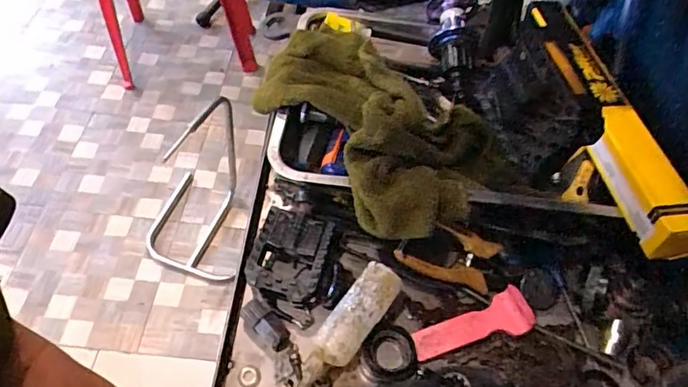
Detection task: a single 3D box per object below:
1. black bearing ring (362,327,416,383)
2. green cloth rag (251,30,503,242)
[{"bbox_3d":[0.044,0.151,0.491,0.046,0.019,0.048,2,53,-3],"label":"black bearing ring"},{"bbox_3d":[0.024,-0.087,0.539,0.164,0.062,0.282,-30,61,-25],"label":"green cloth rag"}]

